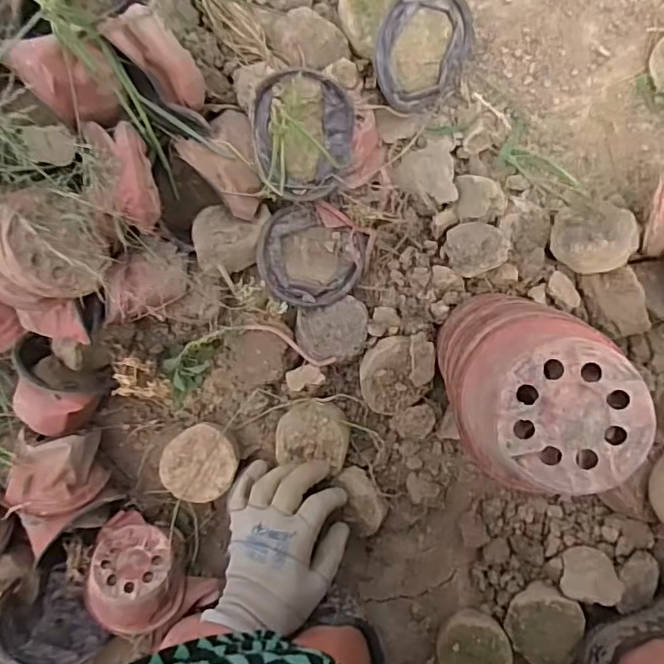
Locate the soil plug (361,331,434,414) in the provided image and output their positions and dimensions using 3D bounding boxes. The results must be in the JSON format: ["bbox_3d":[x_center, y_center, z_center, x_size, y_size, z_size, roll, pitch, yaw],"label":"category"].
[{"bbox_3d":[0.062,0.039,0.529,0.067,0.041,0.069,0,91,5],"label":"soil plug"}]

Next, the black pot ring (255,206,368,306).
[{"bbox_3d":[-0.022,-0.068,0.523,0.096,0.014,0.085,29,93,4],"label":"black pot ring"}]

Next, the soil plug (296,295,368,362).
[{"bbox_3d":[0.002,-0.001,0.539,0.066,0.031,0.055,-16,90,5],"label":"soil plug"}]

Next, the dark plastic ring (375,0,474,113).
[{"bbox_3d":[0.078,-0.251,0.503,0.103,0.028,0.102,-16,127,-23],"label":"dark plastic ring"}]

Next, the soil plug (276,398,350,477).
[{"bbox_3d":[-0.017,0.095,0.541,0.067,0.032,0.060,13,92,4],"label":"soil plug"}]

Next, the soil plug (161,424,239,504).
[{"bbox_3d":[-0.126,0.124,0.552,0.068,0.036,0.073,0,91,5],"label":"soil plug"}]

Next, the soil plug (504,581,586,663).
[{"bbox_3d":[0.197,0.272,0.528,0.066,0.029,0.066,0,91,5],"label":"soil plug"}]

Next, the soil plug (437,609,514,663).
[{"bbox_3d":[0.136,0.307,0.546,0.064,0.035,0.069,0,91,5],"label":"soil plug"}]

